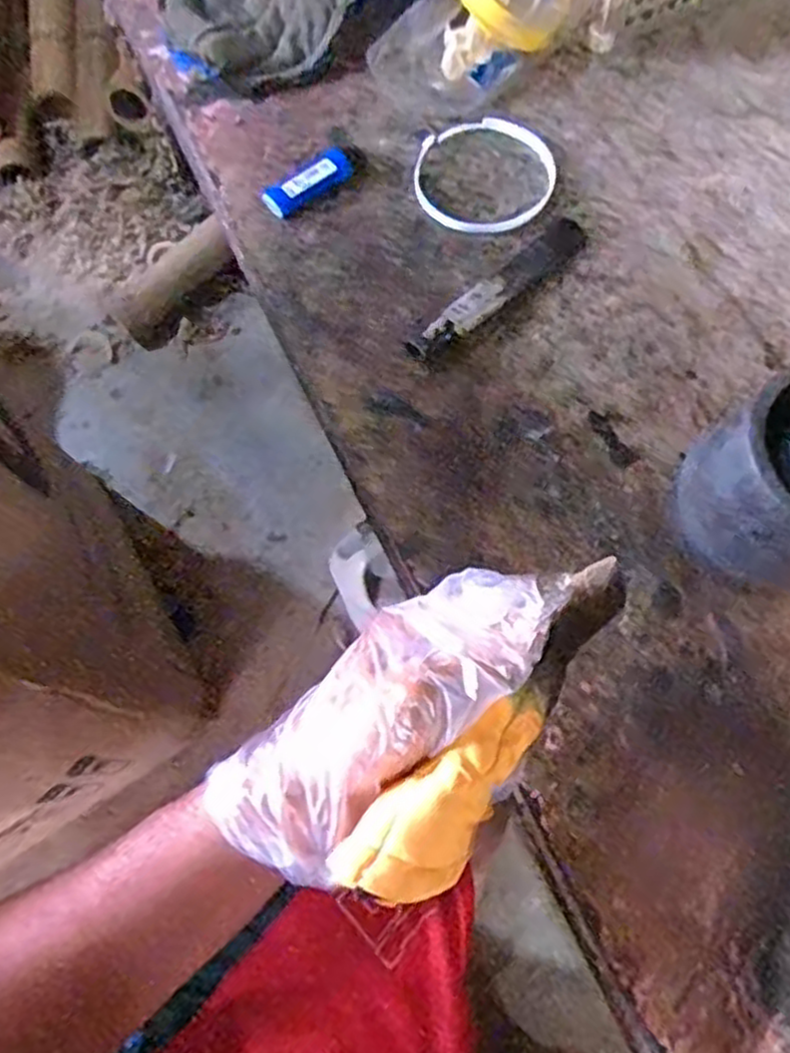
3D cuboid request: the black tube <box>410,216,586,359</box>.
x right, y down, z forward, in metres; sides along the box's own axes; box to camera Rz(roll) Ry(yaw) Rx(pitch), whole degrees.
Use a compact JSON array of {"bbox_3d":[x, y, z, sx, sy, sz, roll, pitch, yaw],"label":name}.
[{"bbox_3d":[0.072,-0.163,0.524,0.155,0.013,0.028,-43,74,-12],"label":"black tube"}]

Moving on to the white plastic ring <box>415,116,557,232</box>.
[{"bbox_3d":[0.066,-0.259,0.565,0.101,0.010,0.101,-1,70,2],"label":"white plastic ring"}]

